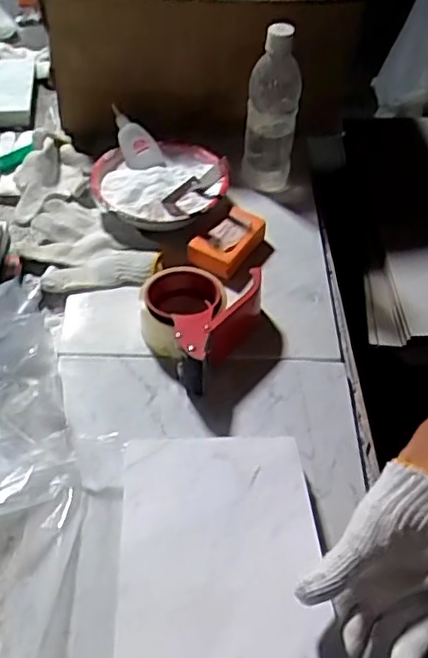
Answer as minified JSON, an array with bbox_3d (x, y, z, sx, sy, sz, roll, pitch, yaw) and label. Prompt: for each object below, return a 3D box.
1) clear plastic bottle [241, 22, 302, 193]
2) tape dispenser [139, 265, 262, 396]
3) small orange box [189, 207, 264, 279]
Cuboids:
[{"bbox_3d":[0.073,-0.270,0.795,0.064,0.193,0.057,8,52,2],"label":"clear plastic bottle"},{"bbox_3d":[-0.023,-0.016,0.673,0.107,0.065,0.142,28,55,17],"label":"tape dispenser"},{"bbox_3d":[0.021,-0.106,0.767,0.058,0.030,0.106,35,58,22],"label":"small orange box"}]

